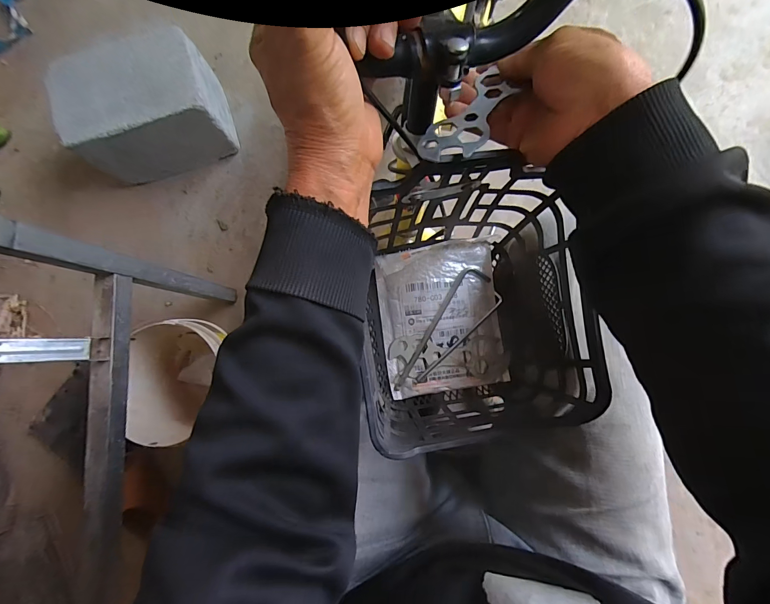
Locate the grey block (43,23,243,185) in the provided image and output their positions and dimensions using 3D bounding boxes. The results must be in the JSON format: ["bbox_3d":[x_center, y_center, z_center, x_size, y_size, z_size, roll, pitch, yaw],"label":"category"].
[{"bbox_3d":[-0.485,-0.387,0.752,0.272,0.205,0.158,-20,82,-1],"label":"grey block"}]

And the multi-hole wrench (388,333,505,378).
[{"bbox_3d":[0.066,0.057,0.378,0.121,0.004,0.043,1,81,-5],"label":"multi-hole wrench"}]

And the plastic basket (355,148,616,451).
[{"bbox_3d":[0.074,0.009,0.321,0.175,0.140,0.197,-5,82,1],"label":"plastic basket"}]

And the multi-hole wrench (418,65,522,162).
[{"bbox_3d":[0.065,-0.135,0.256,0.040,0.005,0.106,29,69,27],"label":"multi-hole wrench"}]

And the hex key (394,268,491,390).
[{"bbox_3d":[0.056,0.027,0.378,0.027,0.007,0.153,37,85,6],"label":"hex key"}]

